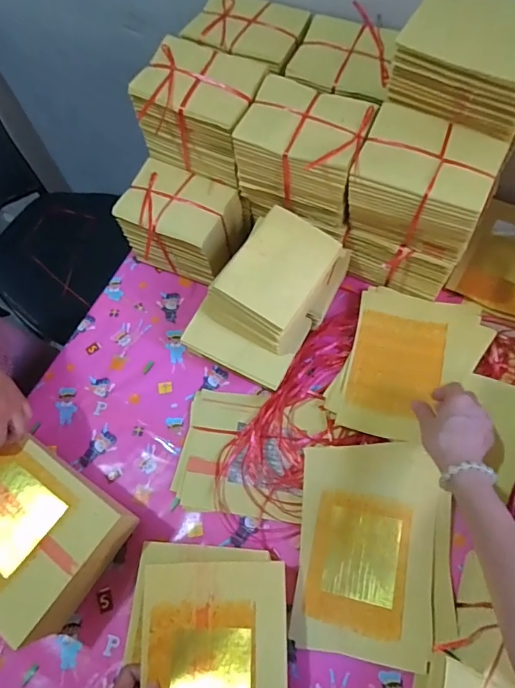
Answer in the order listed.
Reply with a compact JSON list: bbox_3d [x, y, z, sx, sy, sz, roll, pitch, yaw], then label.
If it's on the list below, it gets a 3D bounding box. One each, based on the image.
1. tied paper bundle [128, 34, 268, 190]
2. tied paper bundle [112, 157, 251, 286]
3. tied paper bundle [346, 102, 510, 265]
[{"bbox_3d":[-0.079,-0.338,0.673,0.159,0.130,0.127,20,67,12],"label":"tied paper bundle"},{"bbox_3d":[-0.123,-0.190,0.756,0.175,0.120,0.130,20,67,12],"label":"tied paper bundle"},{"bbox_3d":[0.212,-0.200,0.603,0.164,0.140,0.105,23,68,13],"label":"tied paper bundle"}]

